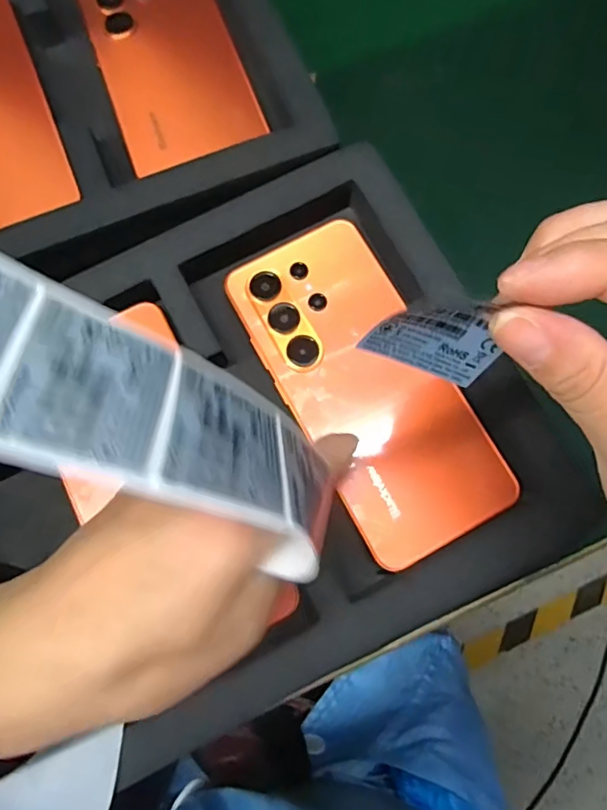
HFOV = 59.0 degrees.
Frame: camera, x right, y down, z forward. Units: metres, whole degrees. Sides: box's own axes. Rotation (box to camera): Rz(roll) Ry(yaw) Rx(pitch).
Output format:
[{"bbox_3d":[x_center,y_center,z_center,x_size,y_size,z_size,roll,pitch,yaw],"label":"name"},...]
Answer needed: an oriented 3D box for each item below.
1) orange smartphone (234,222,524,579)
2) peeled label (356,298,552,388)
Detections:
[{"bbox_3d":[0.032,-0.011,0.266,0.079,0.010,0.165,-29,77,-6],"label":"orange smartphone"},{"bbox_3d":[0.038,-0.020,0.146,0.038,0.026,0.010,17,43,-25],"label":"peeled label"}]

